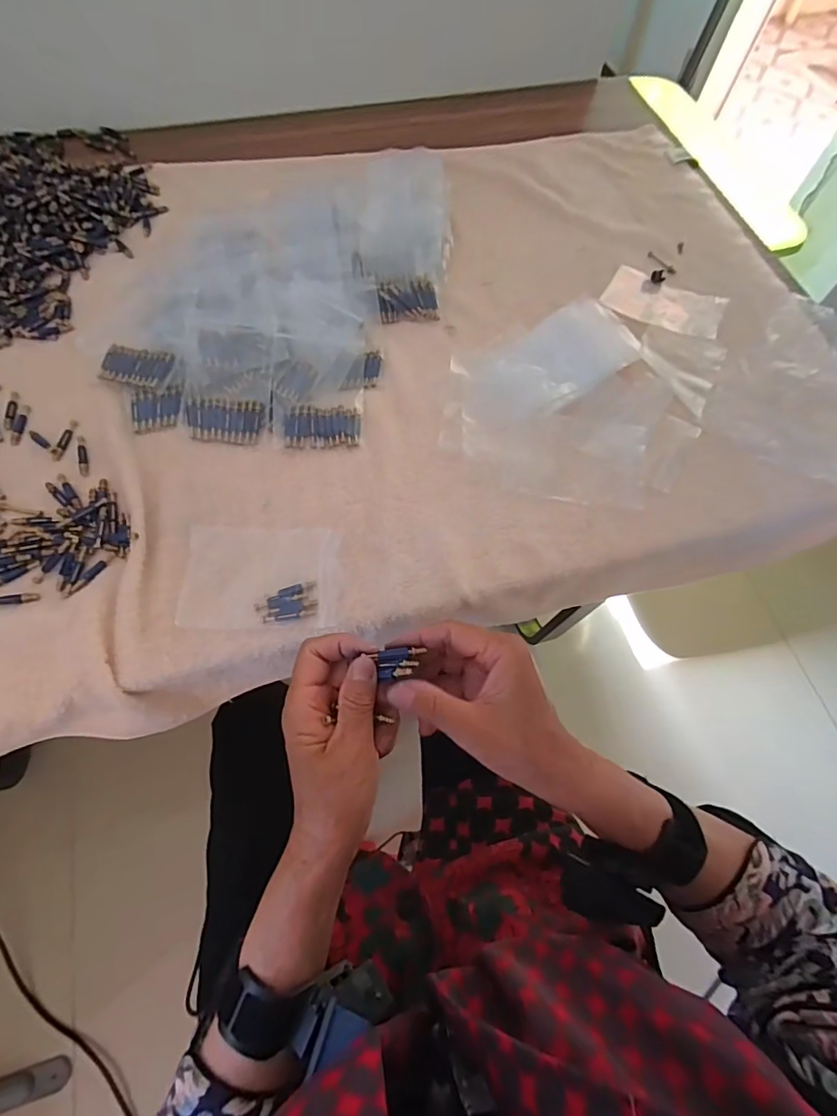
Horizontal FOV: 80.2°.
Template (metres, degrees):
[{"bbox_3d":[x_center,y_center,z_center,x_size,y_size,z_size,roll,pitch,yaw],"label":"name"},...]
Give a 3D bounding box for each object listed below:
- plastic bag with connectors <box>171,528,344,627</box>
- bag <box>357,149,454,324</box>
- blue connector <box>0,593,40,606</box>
[{"bbox_3d":[-0.121,0.012,0.381,0.116,0.018,0.080,1,66,-2],"label":"plastic bag with connectors"},{"bbox_3d":[-0.013,-0.344,0.524,0.096,0.045,0.222,3,66,-1],"label":"bag"},{"bbox_3d":[-0.304,0.031,0.367,0.042,0.004,0.008,-6,64,-4],"label":"blue connector"}]

